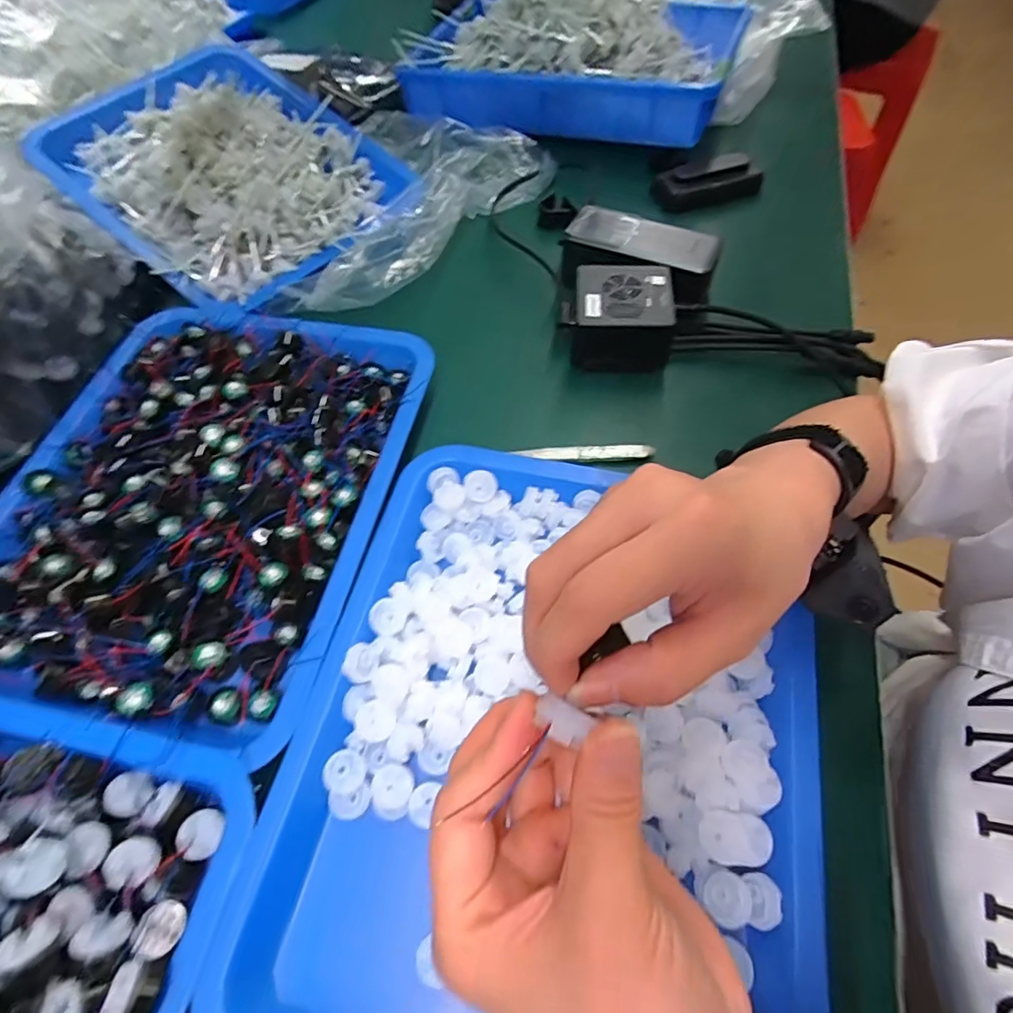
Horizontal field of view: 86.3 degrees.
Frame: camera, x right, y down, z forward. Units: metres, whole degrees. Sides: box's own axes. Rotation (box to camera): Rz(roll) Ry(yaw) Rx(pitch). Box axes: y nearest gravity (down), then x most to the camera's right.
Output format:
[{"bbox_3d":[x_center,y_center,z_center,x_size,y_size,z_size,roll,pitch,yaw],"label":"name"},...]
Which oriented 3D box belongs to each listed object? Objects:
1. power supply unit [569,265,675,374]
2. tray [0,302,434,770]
[{"bbox_3d":[0.094,-0.156,0.442,0.083,0.044,0.074,3,59,4],"label":"power supply unit"},{"bbox_3d":[-0.208,-0.017,0.374,0.255,0.045,0.315,9,60,8],"label":"tray"}]

